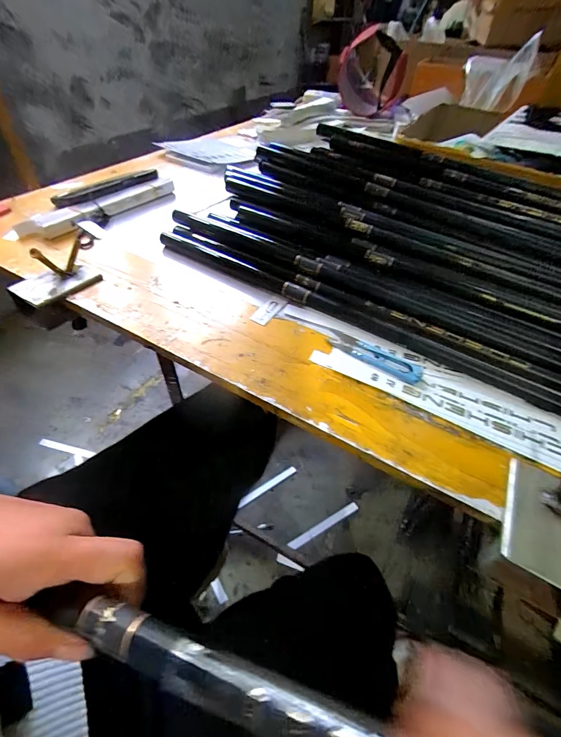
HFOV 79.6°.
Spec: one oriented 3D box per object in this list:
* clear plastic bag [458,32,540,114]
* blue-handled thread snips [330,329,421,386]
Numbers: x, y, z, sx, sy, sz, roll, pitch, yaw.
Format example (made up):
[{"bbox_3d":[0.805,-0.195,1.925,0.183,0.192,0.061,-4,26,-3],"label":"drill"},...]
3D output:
[{"bbox_3d":[0.522,-0.713,0.819,0.140,0.125,0.113,20,49,15],"label":"clear plastic bag"},{"bbox_3d":[0.095,-0.013,0.340,0.096,0.006,0.026,28,52,22],"label":"blue-handled thread snips"}]

